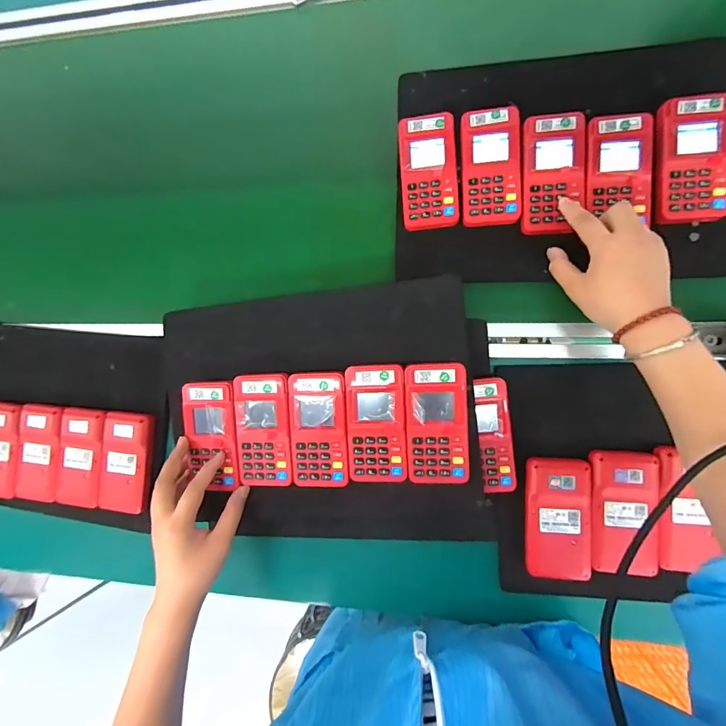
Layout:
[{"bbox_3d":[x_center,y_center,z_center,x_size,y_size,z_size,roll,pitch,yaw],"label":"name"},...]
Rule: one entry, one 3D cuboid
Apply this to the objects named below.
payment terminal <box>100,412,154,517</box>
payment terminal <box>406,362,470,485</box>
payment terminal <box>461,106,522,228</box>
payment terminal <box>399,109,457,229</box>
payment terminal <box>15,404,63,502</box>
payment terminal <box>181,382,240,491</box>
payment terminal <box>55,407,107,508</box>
[{"bbox_3d":[-0.304,0.129,0.488,0.065,0.024,0.127,7,90,11],"label":"payment terminal"},{"bbox_3d":[0.077,0.062,0.396,0.062,0.021,0.123,-1,88,11],"label":"payment terminal"},{"bbox_3d":[0.143,-0.217,0.428,0.063,0.022,0.124,-1,88,11],"label":"payment terminal"},{"bbox_3d":[0.076,-0.217,0.439,0.062,0.024,0.123,-3,88,11],"label":"payment terminal"},{"bbox_3d":[-0.433,0.122,0.506,0.066,0.020,0.130,7,90,11],"label":"payment terminal"},{"bbox_3d":[-0.170,0.080,0.426,0.063,0.017,0.116,-2,90,8],"label":"payment terminal"},{"bbox_3d":[-0.371,0.126,0.503,0.069,0.020,0.129,9,90,11],"label":"payment terminal"}]

